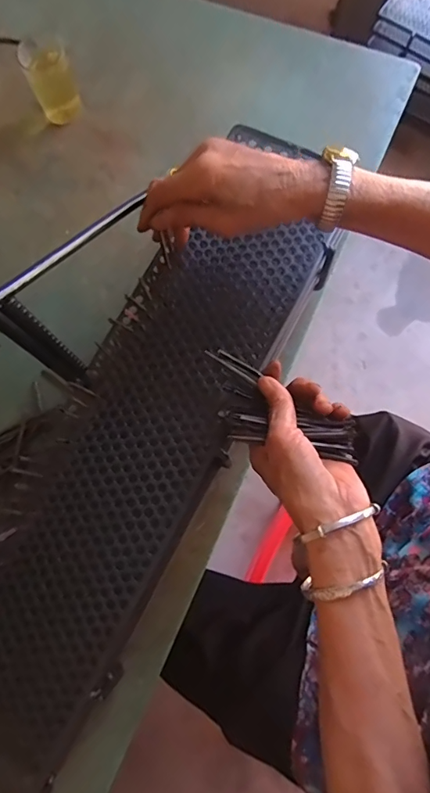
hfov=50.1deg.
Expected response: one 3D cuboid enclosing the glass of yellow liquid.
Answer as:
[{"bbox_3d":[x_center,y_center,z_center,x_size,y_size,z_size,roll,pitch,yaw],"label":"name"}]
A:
[{"bbox_3d":[-0.197,-0.382,0.556,0.053,0.084,0.049,0,76,0],"label":"glass of yellow liquid"}]

